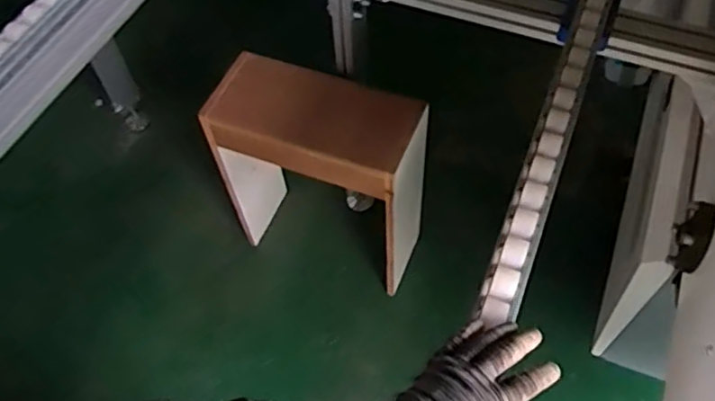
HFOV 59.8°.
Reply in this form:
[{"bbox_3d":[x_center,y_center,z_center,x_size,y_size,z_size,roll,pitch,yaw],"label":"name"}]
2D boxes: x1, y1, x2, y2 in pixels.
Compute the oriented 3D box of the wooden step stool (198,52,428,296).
[{"bbox_3d":[-0.086,-0.048,1.483,0.465,0.544,0.224,21,60,15],"label":"wooden step stool"}]

